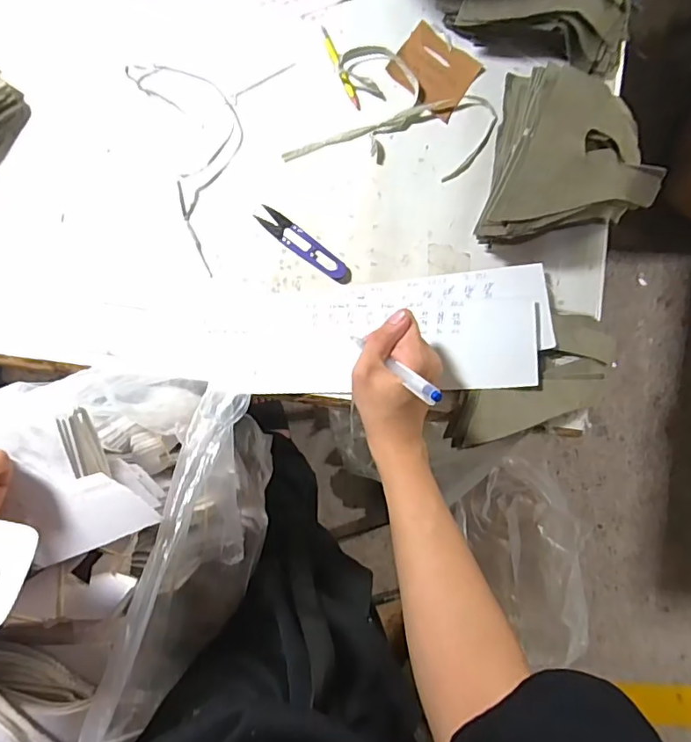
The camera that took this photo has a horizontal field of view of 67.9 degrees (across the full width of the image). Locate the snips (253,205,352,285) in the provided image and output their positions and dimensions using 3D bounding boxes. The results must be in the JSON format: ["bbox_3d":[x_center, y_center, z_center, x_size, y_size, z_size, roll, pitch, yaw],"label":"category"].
[{"bbox_3d":[-0.039,-0.124,0.506,0.108,0.004,0.023,35,83,-7],"label":"snips"}]

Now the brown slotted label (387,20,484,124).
[{"bbox_3d":[0.095,-0.319,0.542,0.081,0.007,0.078,34,83,-7],"label":"brown slotted label"}]

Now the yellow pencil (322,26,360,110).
[{"bbox_3d":[-0.005,-0.309,0.522,0.009,0.004,0.089,-25,92,-10],"label":"yellow pencil"}]

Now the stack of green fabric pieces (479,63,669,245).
[{"bbox_3d":[0.237,-0.204,0.519,0.171,0.077,0.192,16,85,-9],"label":"stack of green fabric pieces"}]

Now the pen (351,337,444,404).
[{"bbox_3d":[0.040,-0.006,0.450,0.009,0.140,0.012,-36,124,-9],"label":"pen"}]

